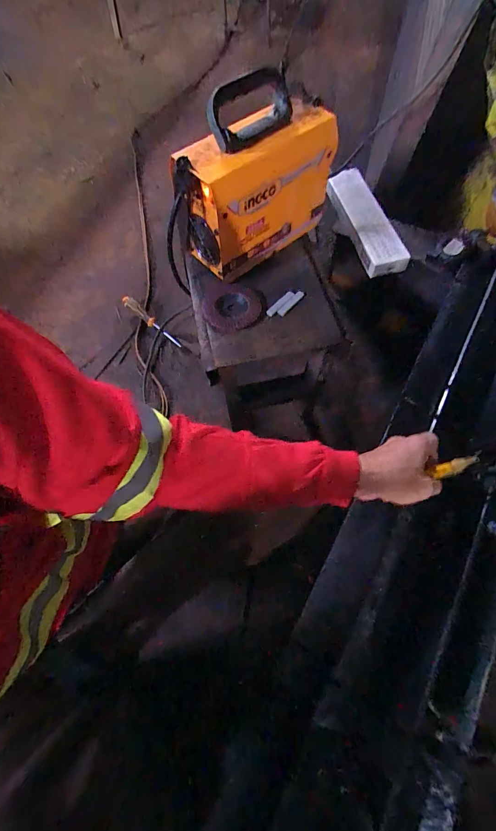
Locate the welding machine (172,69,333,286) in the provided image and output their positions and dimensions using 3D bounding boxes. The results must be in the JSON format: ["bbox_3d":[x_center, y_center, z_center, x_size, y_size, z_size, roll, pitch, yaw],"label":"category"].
[{"bbox_3d":[0.014,-0.377,0.578,0.244,0.211,0.103,-38,69,-13],"label":"welding machine"}]

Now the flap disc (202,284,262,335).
[{"bbox_3d":[-0.028,-0.189,0.614,0.098,0.008,0.099,-1,66,3],"label":"flap disc"}]

